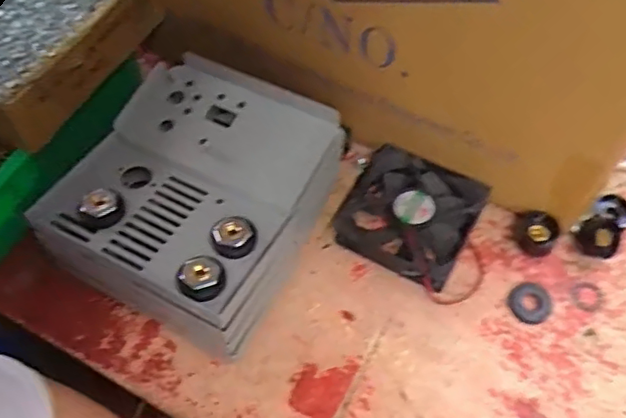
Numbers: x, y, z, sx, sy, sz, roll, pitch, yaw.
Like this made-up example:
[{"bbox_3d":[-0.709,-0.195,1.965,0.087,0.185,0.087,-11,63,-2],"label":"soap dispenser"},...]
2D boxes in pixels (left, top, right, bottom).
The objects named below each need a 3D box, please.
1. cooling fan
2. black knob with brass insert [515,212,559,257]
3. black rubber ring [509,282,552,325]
[{"bbox_3d":[0.075,0.002,0.484,0.099,0.027,0.089,28,63,17],"label":"cooling fan"},{"bbox_3d":[0.170,0.019,0.470,0.030,0.020,0.024,24,61,15],"label":"black knob with brass insert"},{"bbox_3d":[0.159,0.068,0.451,0.031,0.004,0.030,0,58,1],"label":"black rubber ring"}]

